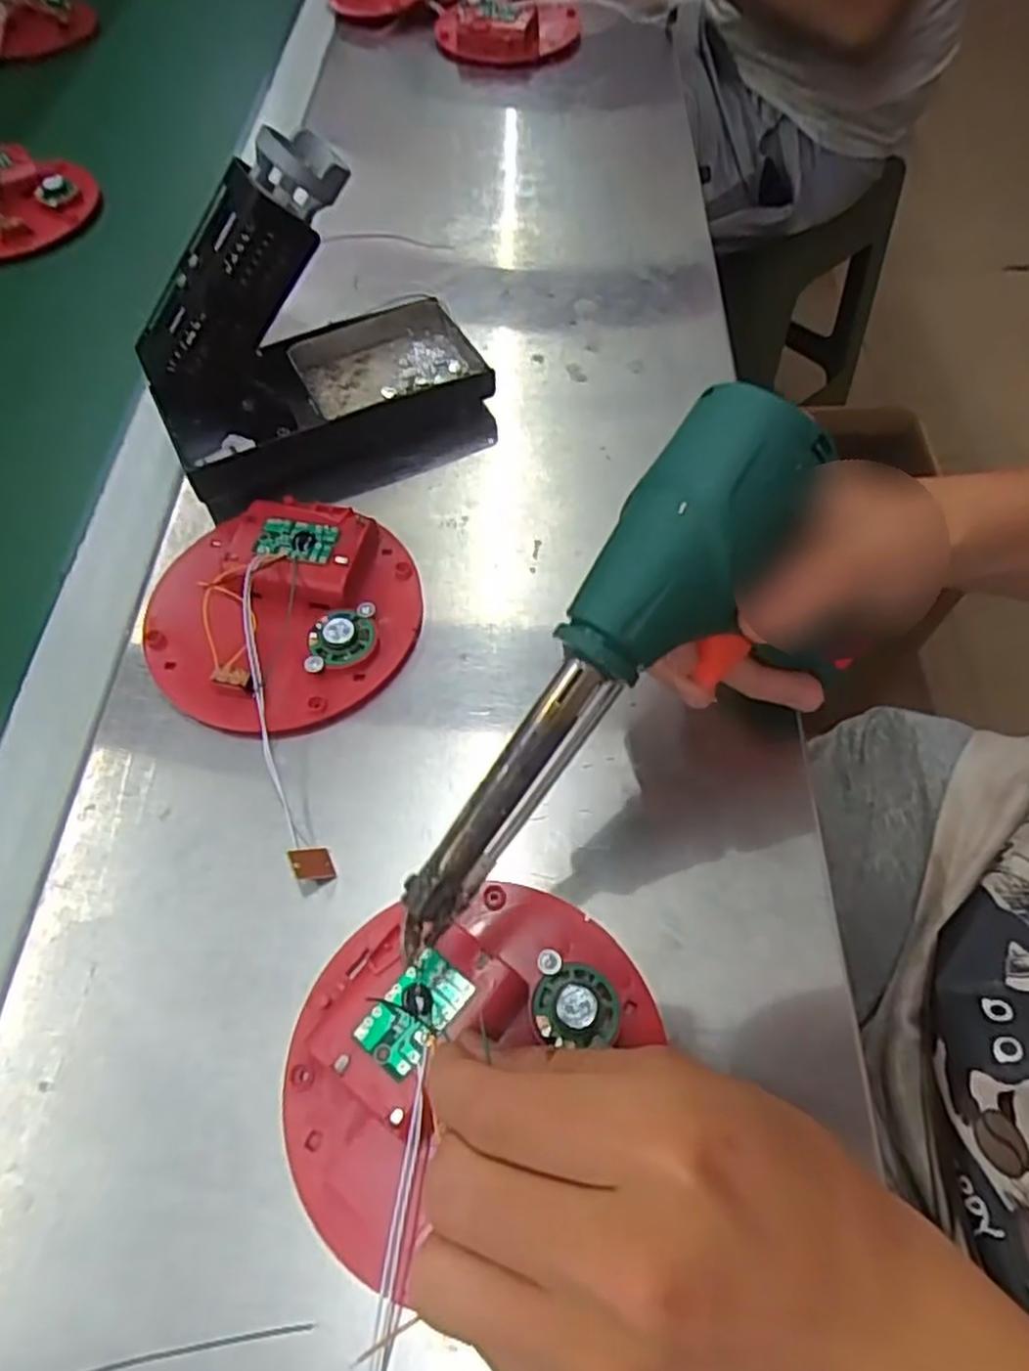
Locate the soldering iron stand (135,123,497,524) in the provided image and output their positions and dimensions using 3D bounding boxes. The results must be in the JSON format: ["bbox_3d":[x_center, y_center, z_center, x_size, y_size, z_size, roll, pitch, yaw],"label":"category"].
[{"bbox_3d":[-0.096,-0.178,0.357,0.155,0.122,0.085,-24,62,-12],"label":"soldering iron stand"}]

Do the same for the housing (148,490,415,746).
[{"bbox_3d":[-0.104,-0.037,0.338,0.118,0.026,0.118,-1,60,1],"label":"housing"}]

